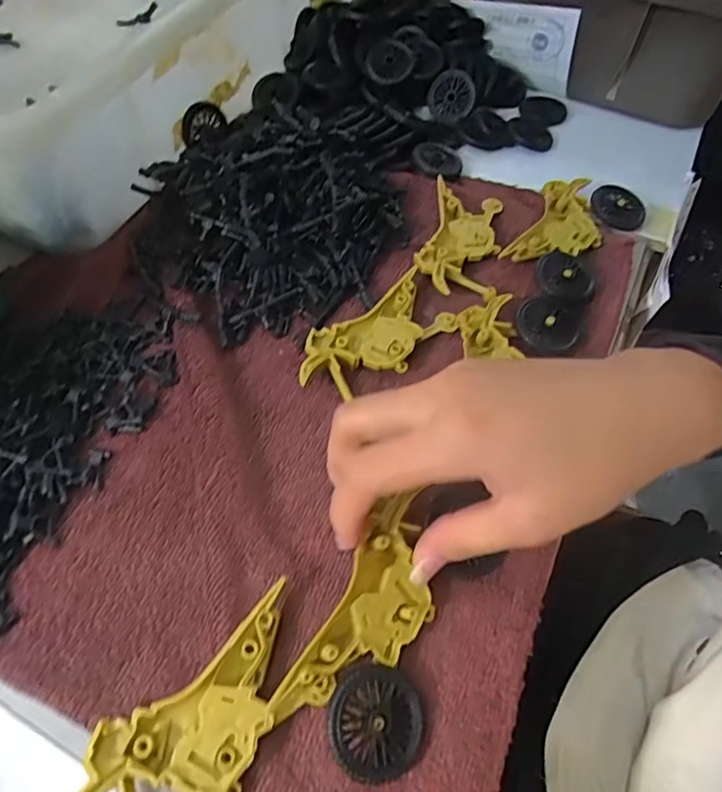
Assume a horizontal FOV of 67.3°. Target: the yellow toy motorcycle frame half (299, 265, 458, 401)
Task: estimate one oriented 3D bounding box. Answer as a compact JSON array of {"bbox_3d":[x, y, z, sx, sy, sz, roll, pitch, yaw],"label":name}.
[{"bbox_3d":[0.007,-0.032,0.309,0.094,0.011,0.046,-32,63,-20],"label":"yellow toy motorcycle frame half"}]

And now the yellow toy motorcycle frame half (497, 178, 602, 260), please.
[{"bbox_3d":[0.133,-0.111,0.356,0.048,0.016,0.093,26,60,16],"label":"yellow toy motorcycle frame half"}]

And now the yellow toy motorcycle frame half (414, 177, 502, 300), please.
[{"bbox_3d":[0.065,-0.104,0.355,0.049,0.012,0.104,10,57,5],"label":"yellow toy motorcycle frame half"}]

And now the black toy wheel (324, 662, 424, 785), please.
[{"bbox_3d":[0.005,0.124,0.208,0.037,0.011,0.037,19,57,-9],"label":"black toy wheel"}]

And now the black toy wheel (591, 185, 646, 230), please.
[{"bbox_3d":[0.177,-0.131,0.375,0.035,0.007,0.037,7,57,4],"label":"black toy wheel"}]

